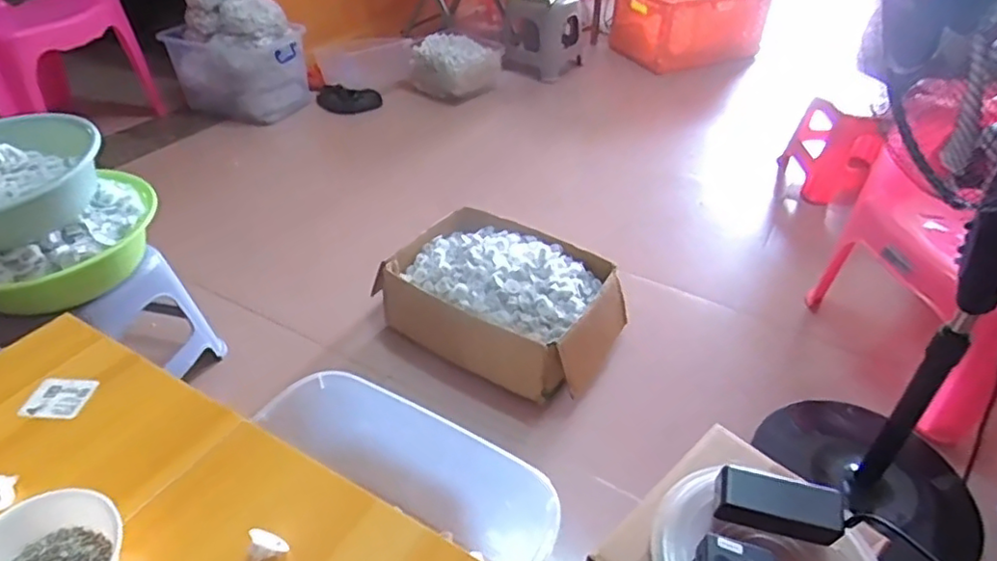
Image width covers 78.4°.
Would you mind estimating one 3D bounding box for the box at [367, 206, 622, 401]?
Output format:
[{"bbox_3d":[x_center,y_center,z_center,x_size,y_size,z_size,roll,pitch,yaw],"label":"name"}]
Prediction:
[{"bbox_3d":[0.002,0.035,1.355,0.502,0.172,0.302,25,45,25],"label":"box"}]

